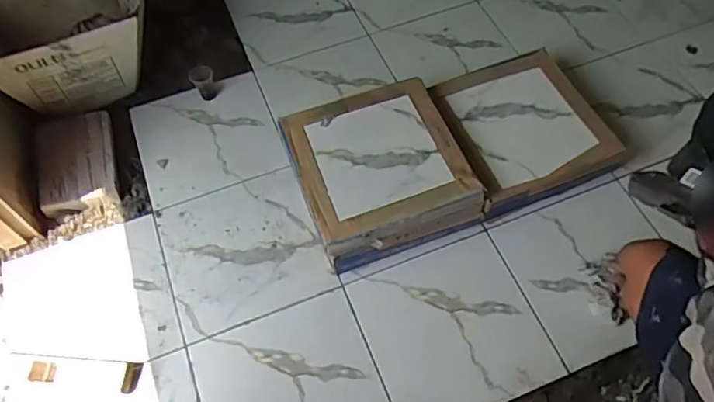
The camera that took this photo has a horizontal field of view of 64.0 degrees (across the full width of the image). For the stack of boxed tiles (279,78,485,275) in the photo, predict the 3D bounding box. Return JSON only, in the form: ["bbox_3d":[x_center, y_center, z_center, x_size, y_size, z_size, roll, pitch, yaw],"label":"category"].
[{"bbox_3d":[0.054,-0.081,1.479,0.414,0.132,0.435,-18,60,-9],"label":"stack of boxed tiles"}]

